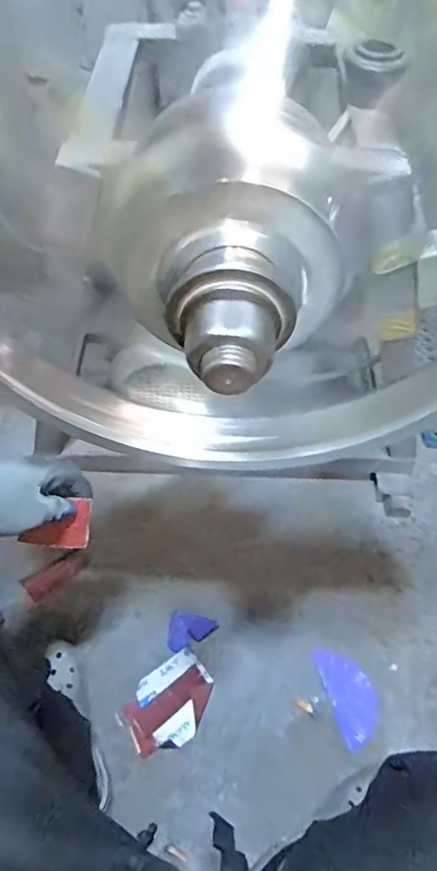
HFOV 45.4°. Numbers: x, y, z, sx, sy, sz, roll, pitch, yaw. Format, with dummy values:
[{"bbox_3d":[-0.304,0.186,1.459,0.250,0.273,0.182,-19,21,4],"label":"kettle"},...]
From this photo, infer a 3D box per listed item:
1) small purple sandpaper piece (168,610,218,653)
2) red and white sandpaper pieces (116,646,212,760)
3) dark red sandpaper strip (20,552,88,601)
[{"bbox_3d":[-0.044,0.331,0.874,0.074,0.004,0.062,9,63,0],"label":"small purple sandpaper piece"},{"bbox_3d":[-0.074,0.418,0.815,0.146,0.020,0.106,-35,65,-24],"label":"red and white sandpaper pieces"},{"bbox_3d":[-0.278,0.236,0.900,0.111,0.007,0.040,-32,66,-28],"label":"dark red sandpaper strip"}]

